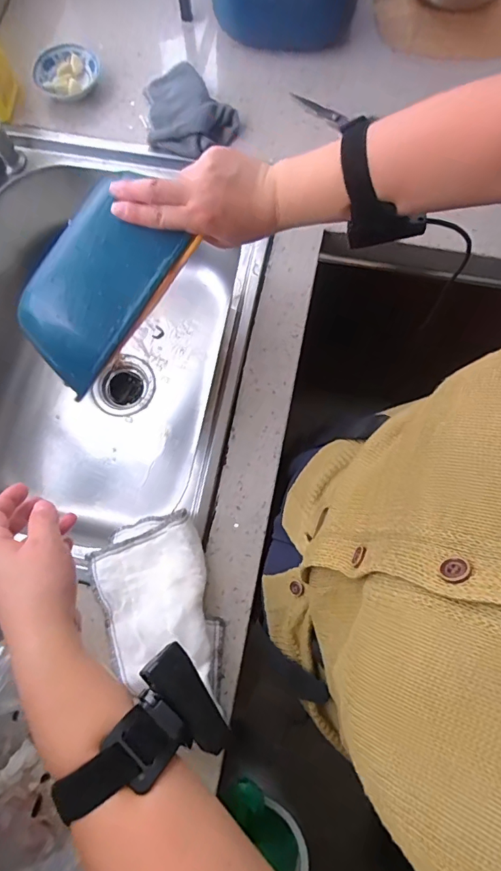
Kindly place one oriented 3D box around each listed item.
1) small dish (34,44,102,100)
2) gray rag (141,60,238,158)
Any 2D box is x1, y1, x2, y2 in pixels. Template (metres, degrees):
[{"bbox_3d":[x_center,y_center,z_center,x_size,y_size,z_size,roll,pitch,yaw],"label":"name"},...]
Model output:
[{"bbox_3d":[-0.268,-0.527,0.658,0.082,0.022,0.090,0,77,1],"label":"small dish"},{"bbox_3d":[-0.101,-0.459,0.639,0.116,0.035,0.145,-35,79,-6],"label":"gray rag"}]

